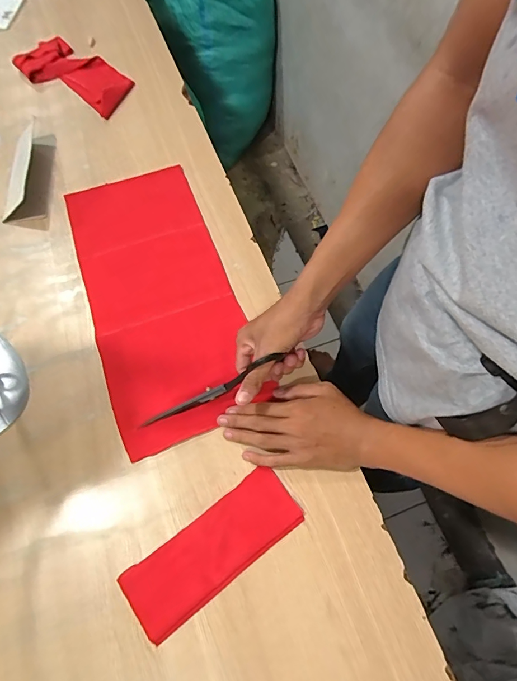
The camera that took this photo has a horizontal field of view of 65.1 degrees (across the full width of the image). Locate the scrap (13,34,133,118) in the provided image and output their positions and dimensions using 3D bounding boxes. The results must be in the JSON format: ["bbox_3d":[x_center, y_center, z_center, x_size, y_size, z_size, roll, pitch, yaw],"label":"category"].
[{"bbox_3d":[-0.390,-0.582,0.876,0.285,0.023,0.139,31,67,15],"label":"scrap"}]

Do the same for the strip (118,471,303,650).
[{"bbox_3d":[-0.051,0.243,0.475,0.208,0.012,0.080,-34,68,-16],"label":"strip"}]

